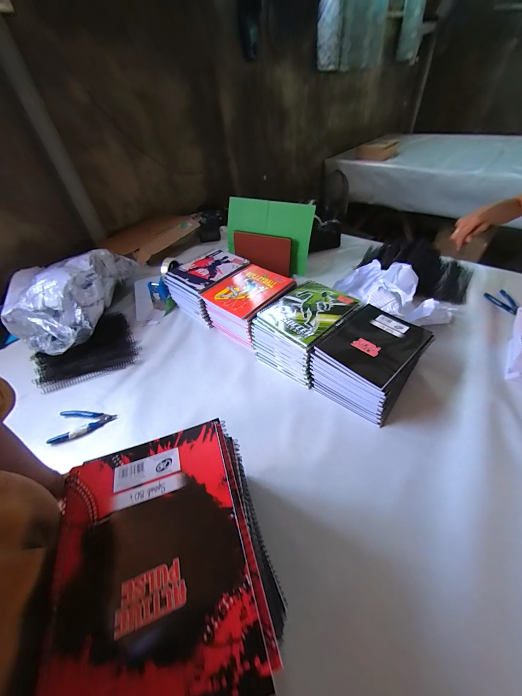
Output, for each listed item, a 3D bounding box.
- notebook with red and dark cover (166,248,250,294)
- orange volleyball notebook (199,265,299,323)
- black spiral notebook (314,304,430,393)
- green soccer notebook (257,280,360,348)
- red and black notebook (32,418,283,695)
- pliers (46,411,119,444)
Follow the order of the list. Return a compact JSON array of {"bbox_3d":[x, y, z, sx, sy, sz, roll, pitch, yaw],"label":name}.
[{"bbox_3d":[-0.149,-0.231,0.769,0.161,0.013,0.197,33,57,30],"label":"notebook with red and dark cover"},{"bbox_3d":[-0.033,-0.151,0.683,0.161,0.011,0.184,34,57,30],"label":"orange volleyball notebook"},{"bbox_3d":[0.227,-0.016,0.539,0.195,0.011,0.154,-36,54,-26],"label":"black spiral notebook"},{"bbox_3d":[0.110,-0.092,0.616,0.197,0.005,0.149,-37,54,-27],"label":"green soccer notebook"},{"bbox_3d":[-0.088,0.167,0.220,0.150,0.012,0.196,-16,48,-10],"label":"red and black notebook"},{"bbox_3d":[-0.366,0.158,0.553,0.119,0.014,0.072,-5,47,-1],"label":"pliers"}]

